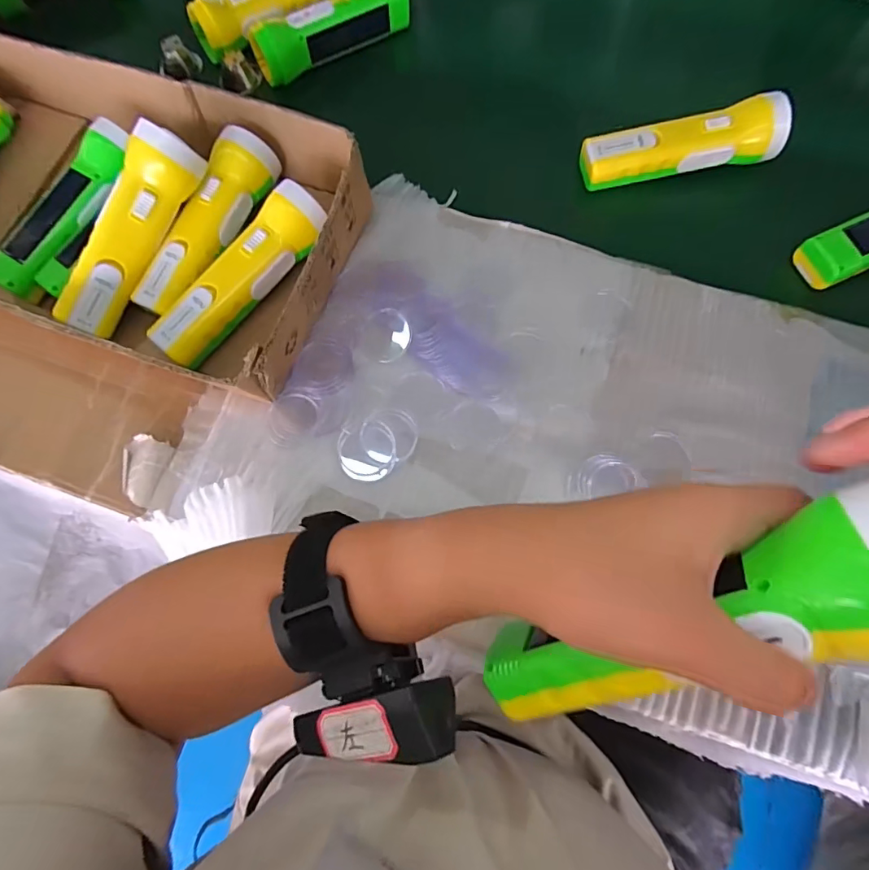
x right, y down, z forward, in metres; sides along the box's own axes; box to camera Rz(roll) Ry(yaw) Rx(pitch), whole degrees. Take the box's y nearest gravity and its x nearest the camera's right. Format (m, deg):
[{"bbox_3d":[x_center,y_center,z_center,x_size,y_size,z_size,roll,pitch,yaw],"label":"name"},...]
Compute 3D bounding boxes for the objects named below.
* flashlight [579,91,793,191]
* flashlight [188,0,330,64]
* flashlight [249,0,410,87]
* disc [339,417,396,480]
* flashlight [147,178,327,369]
[{"bbox_3d":[0.215,-0.255,0.429,0.165,0.038,0.041,-9,74,0],"label":"flashlight"},{"bbox_3d":[-0.161,-0.429,0.492,0.161,0.043,0.042,-31,76,-6],"label":"flashlight"},{"bbox_3d":[-0.100,-0.406,0.484,0.159,0.051,0.044,-29,76,-6],"label":"flashlight"},{"bbox_3d":[-0.052,0.012,0.382,0.042,0.004,0.047,-12,74,-1],"label":"disc"},{"bbox_3d":[-0.152,-0.124,0.396,0.161,0.055,0.045,-44,77,-9],"label":"flashlight"}]

